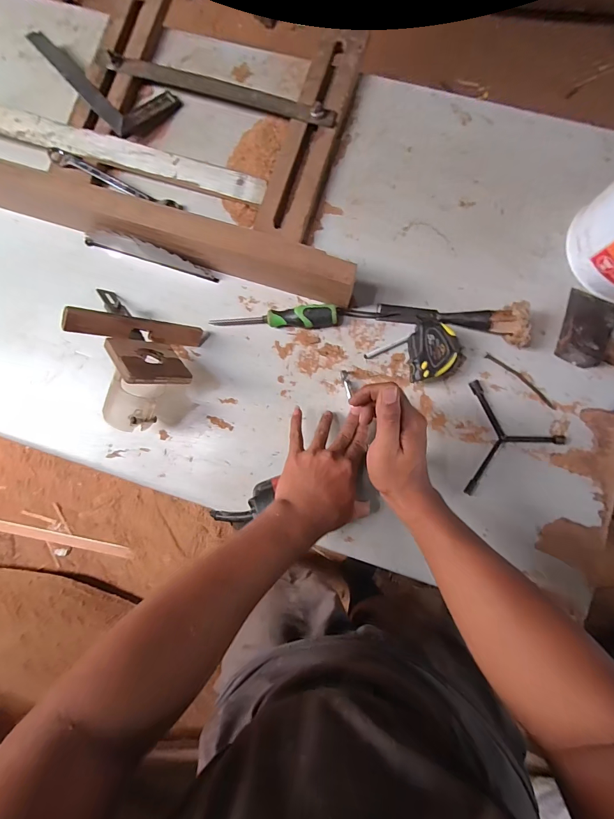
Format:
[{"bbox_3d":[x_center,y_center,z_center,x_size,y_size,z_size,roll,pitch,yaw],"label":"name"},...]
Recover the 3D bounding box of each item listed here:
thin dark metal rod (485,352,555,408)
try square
[{"bbox_3d":[0.315,-0.045,0.527,0.122,0.004,0.013,39,88,3],"label":"thin dark metal rod"},{"bbox_3d":[-0.326,-0.543,0.581,0.114,0.028,0.236,-45,87,-1],"label":"try square"}]

